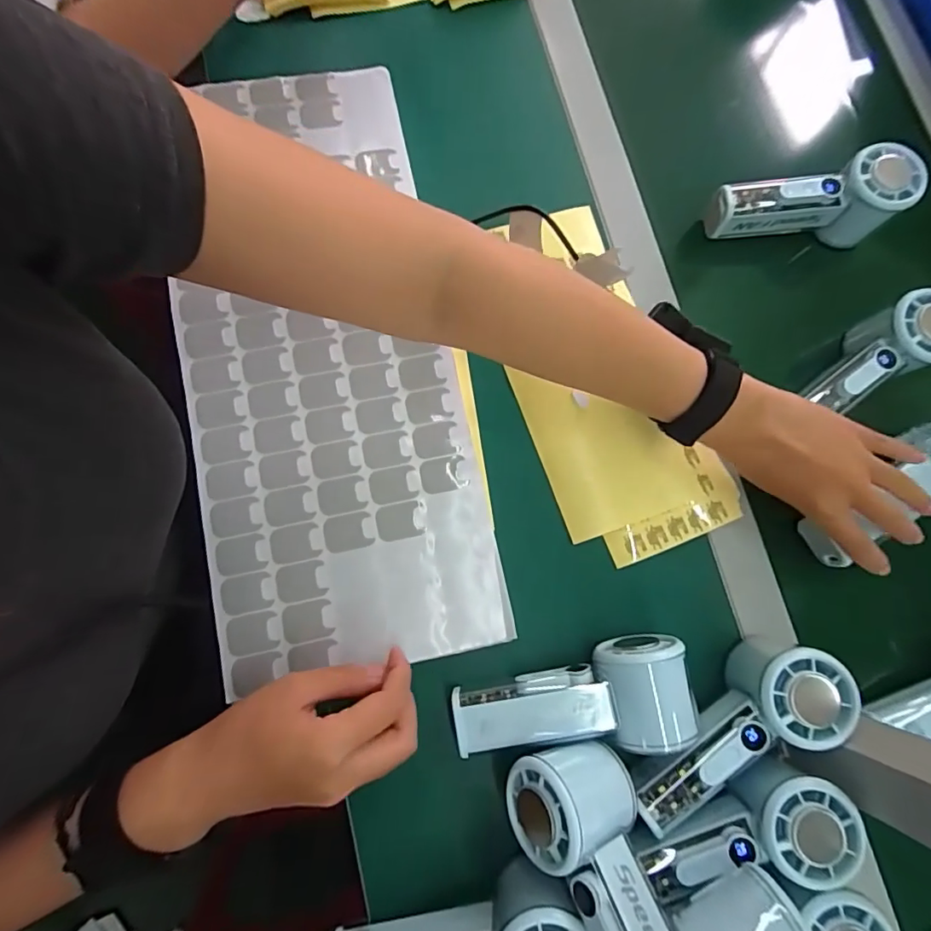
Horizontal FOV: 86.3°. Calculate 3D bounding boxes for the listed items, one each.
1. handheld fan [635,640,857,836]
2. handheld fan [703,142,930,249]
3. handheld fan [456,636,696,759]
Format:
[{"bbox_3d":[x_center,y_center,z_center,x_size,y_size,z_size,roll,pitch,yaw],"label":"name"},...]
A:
[{"bbox_3d":[0.169,0.171,0.320,0.150,0.053,0.058,-33,84,-8],"label":"handheld fan"},{"bbox_3d":[0.281,-0.216,0.410,0.156,0.055,0.058,-10,79,-8],"label":"handheld fan"},{"bbox_3d":[0.068,0.149,0.325,0.149,0.054,0.065,-3,78,-6],"label":"handheld fan"}]

